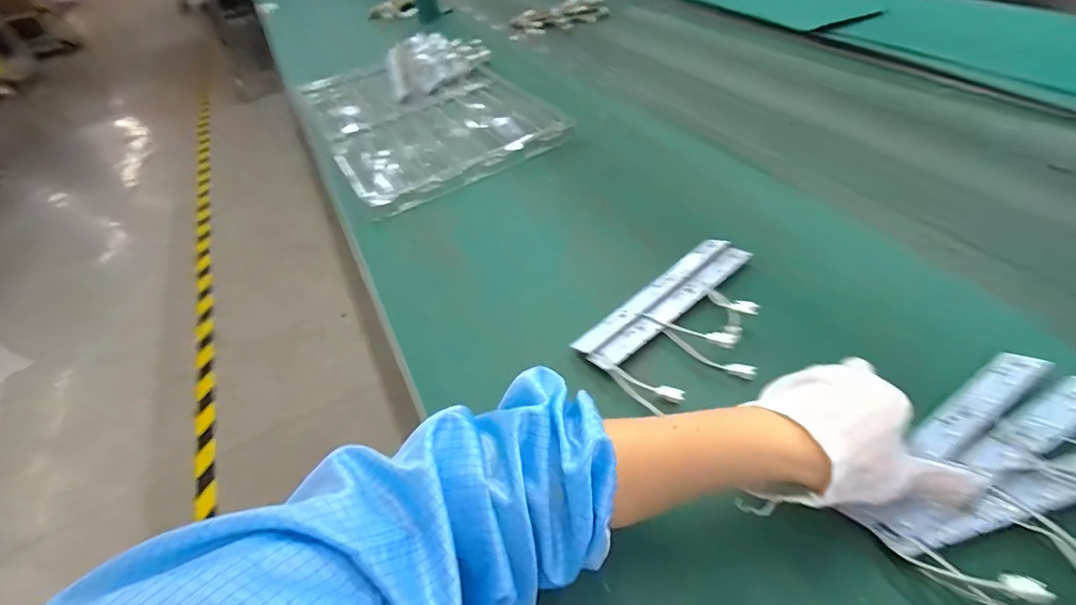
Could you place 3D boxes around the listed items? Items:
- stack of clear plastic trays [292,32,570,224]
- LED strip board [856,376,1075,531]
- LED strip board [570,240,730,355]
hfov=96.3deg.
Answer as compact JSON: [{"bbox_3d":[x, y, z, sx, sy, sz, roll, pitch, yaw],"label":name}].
[{"bbox_3d":[-0.192,-0.346,0.800,0.343,0.055,0.533,-25,48,-15],"label":"stack of clear plastic trays"},{"bbox_3d":[0.297,0.097,0.308,0.197,0.005,0.027,-24,31,-12],"label":"LED strip board"},{"bbox_3d":[0.110,-0.010,0.454,0.193,0.011,0.024,-34,50,-22],"label":"LED strip board"}]

